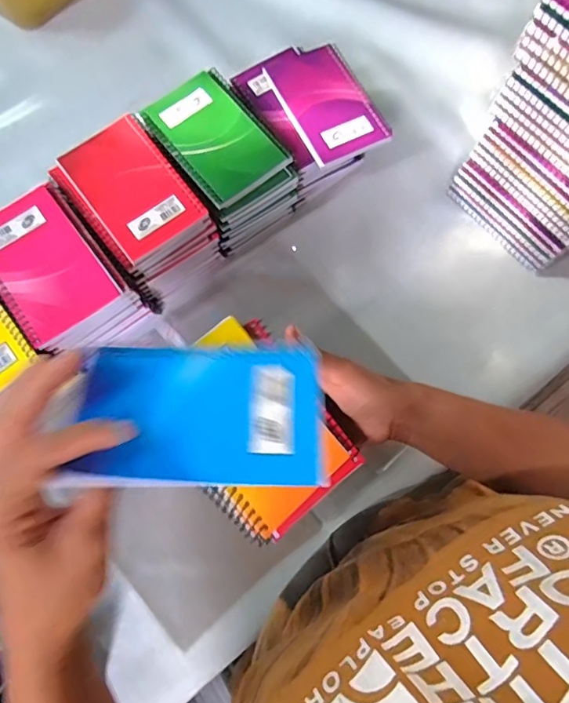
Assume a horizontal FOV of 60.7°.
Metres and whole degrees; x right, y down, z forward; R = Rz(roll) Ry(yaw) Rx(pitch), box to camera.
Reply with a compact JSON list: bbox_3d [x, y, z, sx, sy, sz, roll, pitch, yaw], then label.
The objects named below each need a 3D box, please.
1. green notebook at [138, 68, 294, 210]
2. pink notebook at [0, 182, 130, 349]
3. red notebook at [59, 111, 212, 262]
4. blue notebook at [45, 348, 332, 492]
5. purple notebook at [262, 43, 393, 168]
[{"bbox_3d":[-0.067,-0.207,0.467,0.090,0.012,0.129,-38,79,-10],"label":"green notebook"},{"bbox_3d":[-0.205,-0.077,0.415,0.089,0.007,0.128,-37,79,-10],"label":"pink notebook"},{"bbox_3d":[-0.139,-0.151,0.442,0.081,0.008,0.126,-36,79,-9],"label":"red notebook"},{"bbox_3d":[-0.043,0.031,0.258,0.126,0.009,0.079,1,57,-4],"label":"blue notebook"},{"bbox_3d":[0.042,-0.257,0.495,0.083,0.011,0.132,-25,78,-7],"label":"purple notebook"}]

